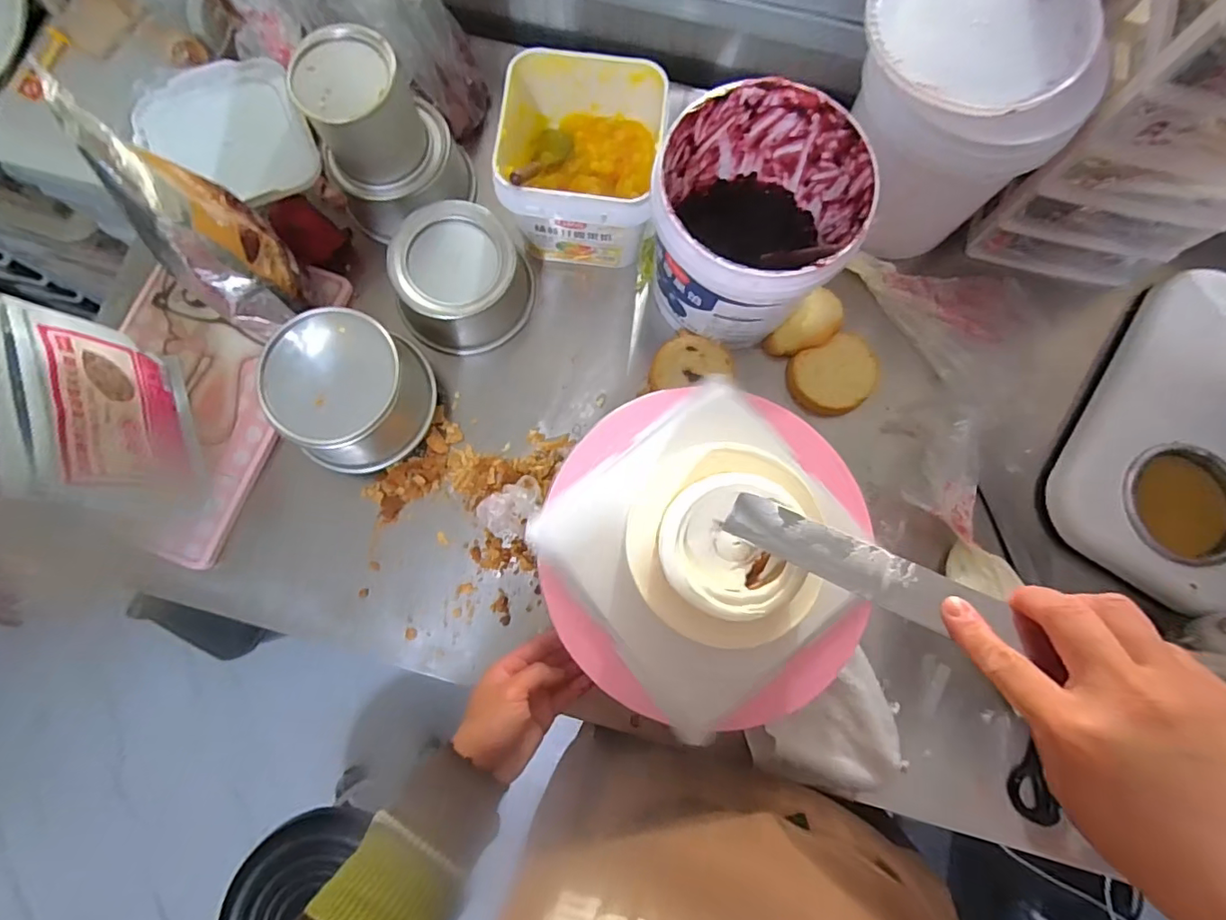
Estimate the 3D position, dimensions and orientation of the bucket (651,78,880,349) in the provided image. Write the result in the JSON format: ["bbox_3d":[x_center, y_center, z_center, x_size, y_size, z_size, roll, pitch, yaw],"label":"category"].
[{"bbox_3d":[0.138,-0.239,0.563,0.188,0.162,0.194,0,79,-1],"label":"bucket"}]

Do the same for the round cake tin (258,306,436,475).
[{"bbox_3d":[-0.268,-0.074,0.571,0.138,0.113,0.142,0,79,-1],"label":"round cake tin"}]

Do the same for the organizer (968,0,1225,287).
[{"bbox_3d":[0.540,-0.316,0.526,0.197,0.307,0.133,19,79,3],"label":"organizer"}]

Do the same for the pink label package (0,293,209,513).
[{"bbox_3d":[-0.485,-0.044,0.529,0.044,0.188,0.190,-17,79,-4],"label":"pink label package"}]

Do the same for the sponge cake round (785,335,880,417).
[{"bbox_3d":[0.254,-0.095,0.627,0.091,0.030,0.081,-21,80,-5],"label":"sponge cake round"}]

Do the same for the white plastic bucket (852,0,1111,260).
[{"bbox_3d":[0.336,-0.371,0.568,0.190,0.172,0.226,5,79,0],"label":"white plastic bucket"}]

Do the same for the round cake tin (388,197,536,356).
[{"bbox_3d":[-0.174,-0.200,0.629,0.146,0.107,0.145,15,79,2],"label":"round cake tin"}]

